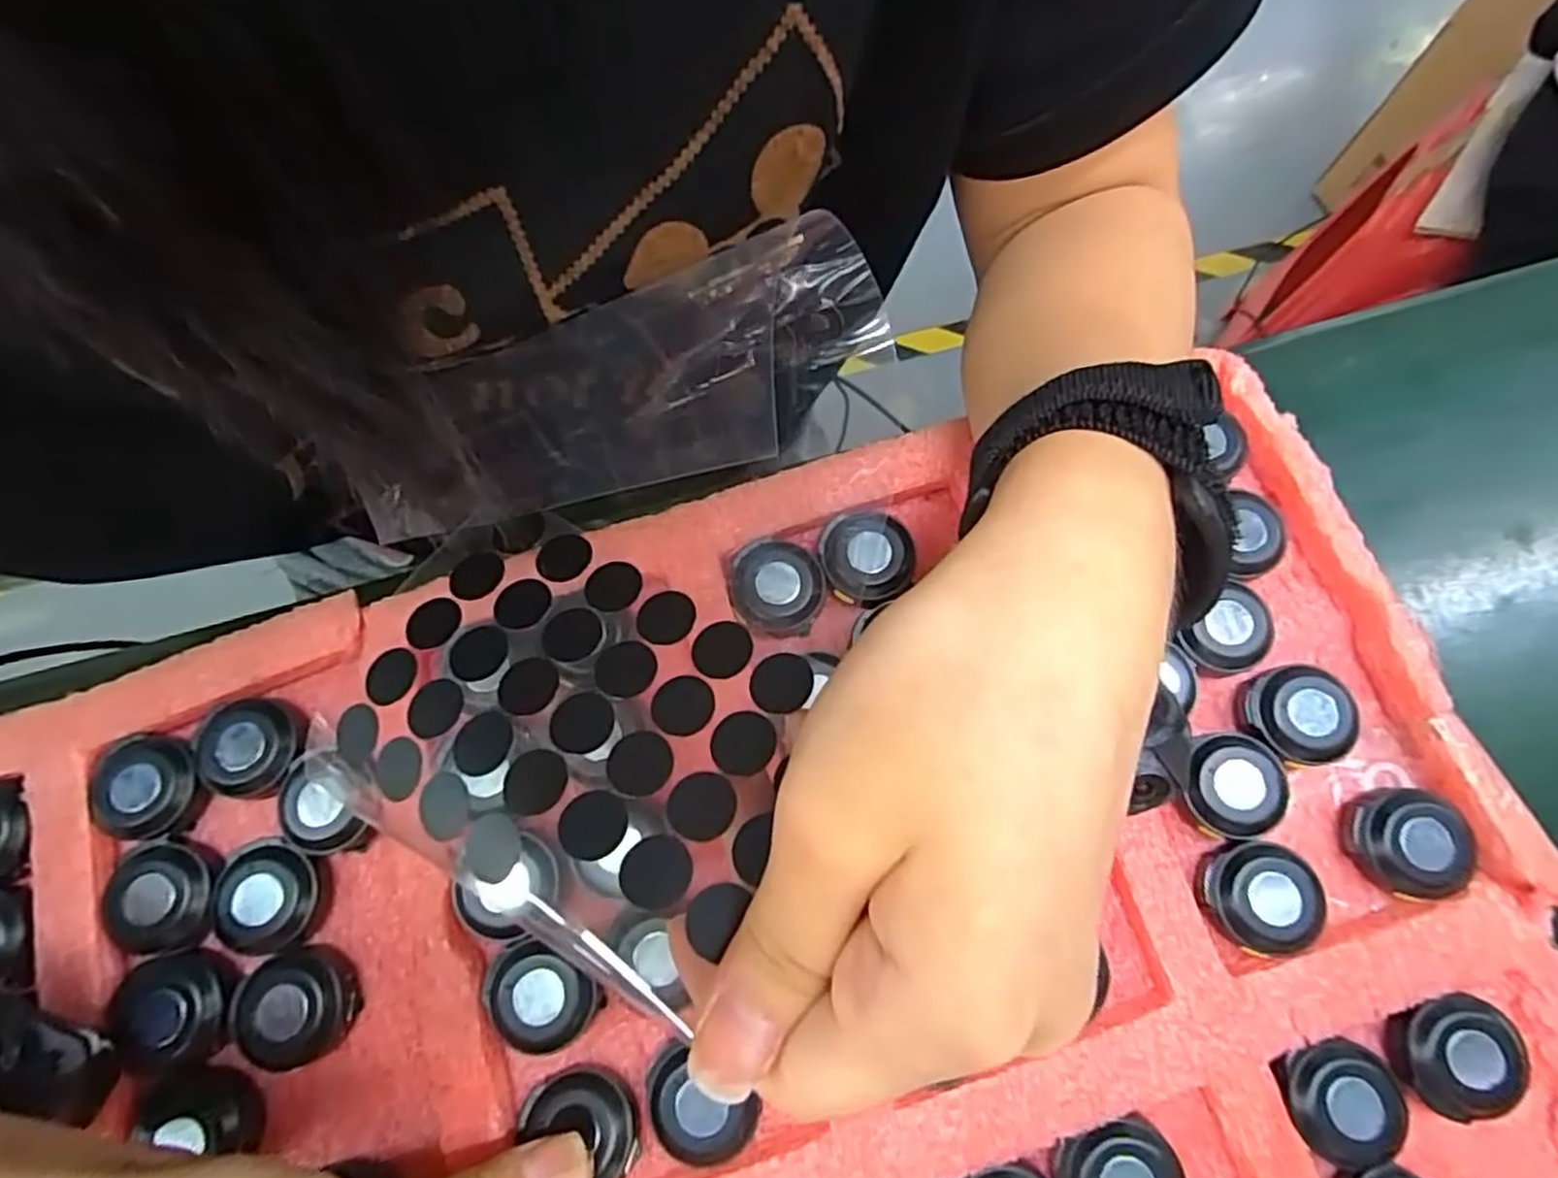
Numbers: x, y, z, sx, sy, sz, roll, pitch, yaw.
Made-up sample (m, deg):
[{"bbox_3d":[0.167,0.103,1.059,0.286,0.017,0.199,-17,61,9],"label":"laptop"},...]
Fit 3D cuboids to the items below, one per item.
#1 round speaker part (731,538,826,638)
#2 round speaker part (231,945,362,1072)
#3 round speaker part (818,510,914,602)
[{"bbox_3d":[-0.001,-0.001,0.233,0.029,0.004,0.029,0,75,0],"label":"round speaker part"},{"bbox_3d":[-0.133,0.115,0.209,0.028,0.013,0.029,0,75,0],"label":"round speaker part"},{"bbox_3d":[0.028,-0.011,0.235,0.028,0.004,0.027,0,75,0],"label":"round speaker part"}]

